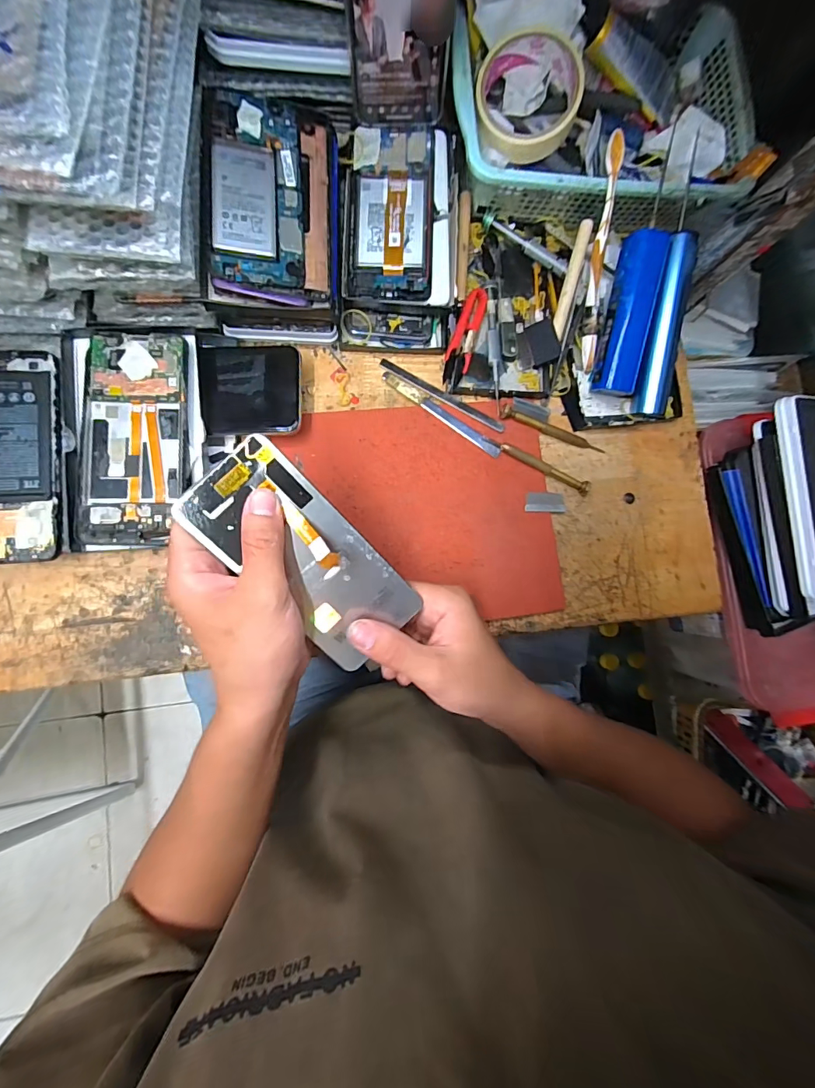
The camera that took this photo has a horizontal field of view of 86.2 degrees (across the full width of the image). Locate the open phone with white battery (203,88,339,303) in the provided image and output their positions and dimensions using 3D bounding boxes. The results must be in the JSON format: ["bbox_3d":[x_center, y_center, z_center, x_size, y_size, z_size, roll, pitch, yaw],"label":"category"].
[{"bbox_3d":[-0.103,-0.273,0.342,0.099,0.010,0.152,0,86,-22],"label":"open phone with white battery"}]

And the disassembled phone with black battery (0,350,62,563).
[{"bbox_3d":[-0.305,-0.068,0.329,0.074,0.007,0.162,-1,86,-15],"label":"disassembled phone with black battery"}]

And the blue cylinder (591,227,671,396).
[{"bbox_3d":[0.200,-0.208,0.399,0.041,0.031,0.131,4,107,-9],"label":"blue cylinder"}]

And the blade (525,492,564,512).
[{"bbox_3d":[0.131,-0.040,0.414,0.041,0.004,0.019,1,84,-16],"label":"blade"}]

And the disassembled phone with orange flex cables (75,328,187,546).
[{"bbox_3d":[-0.215,-0.085,0.342,0.076,0.009,0.166,1,87,-8],"label":"disassembled phone with orange flex cables"}]

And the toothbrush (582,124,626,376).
[{"bbox_3d":[0.174,-0.256,0.397,0.012,0.022,0.179,-5,115,-9],"label":"toothbrush"}]

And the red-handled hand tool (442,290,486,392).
[{"bbox_3d":[0.053,-0.188,0.403,0.026,0.006,0.099,24,82,-25],"label":"red-handled hand tool"}]

